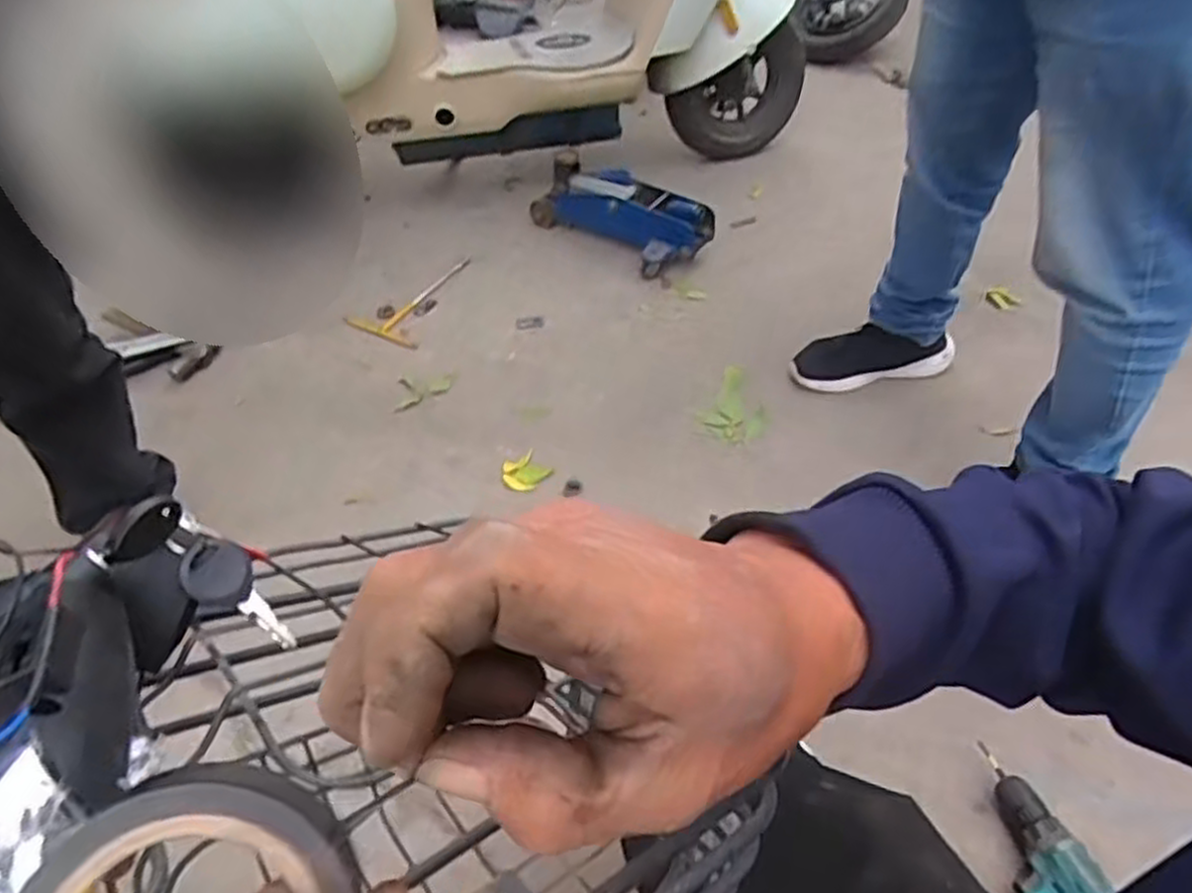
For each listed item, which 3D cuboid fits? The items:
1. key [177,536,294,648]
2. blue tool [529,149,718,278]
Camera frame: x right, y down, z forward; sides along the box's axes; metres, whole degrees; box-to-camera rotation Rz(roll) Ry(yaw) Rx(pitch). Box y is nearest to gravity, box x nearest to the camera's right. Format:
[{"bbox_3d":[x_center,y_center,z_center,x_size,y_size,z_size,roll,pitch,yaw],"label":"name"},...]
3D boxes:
[{"bbox_3d":[-0.151,0.064,0.330,0.058,0.006,0.026,49,58,-11],"label":"key"},{"bbox_3d":[0.045,-0.476,1.571,0.383,0.158,0.121,27,53,23],"label":"blue tool"}]

